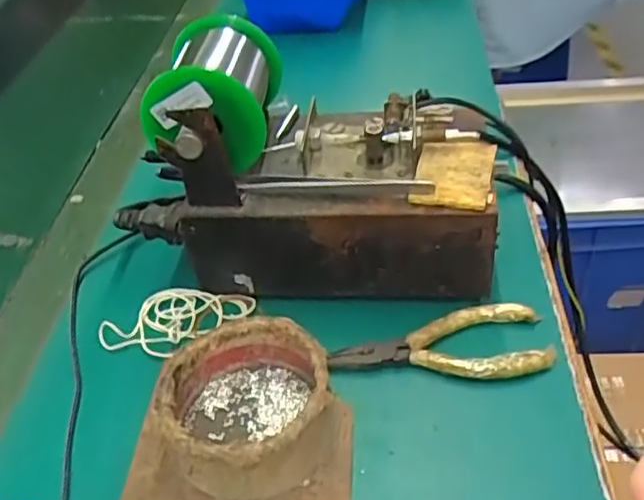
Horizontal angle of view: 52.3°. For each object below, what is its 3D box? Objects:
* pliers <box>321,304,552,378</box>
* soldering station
[{"bbox_3d":[0.066,0.053,0.368,0.119,0.012,0.045,-3,41,3],"label":"pliers"},{"bbox_3d":[-0.007,-0.053,0.403,0.221,0.130,0.113,3,42,10],"label":"soldering station"}]

